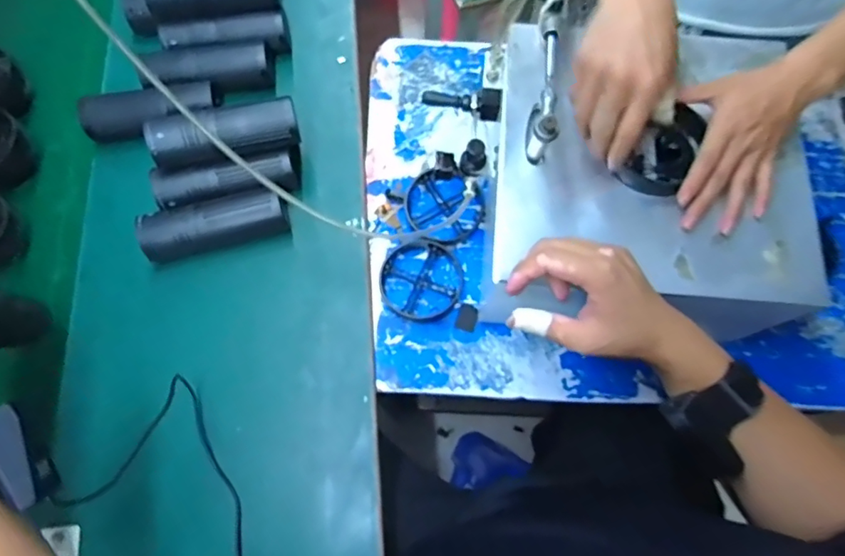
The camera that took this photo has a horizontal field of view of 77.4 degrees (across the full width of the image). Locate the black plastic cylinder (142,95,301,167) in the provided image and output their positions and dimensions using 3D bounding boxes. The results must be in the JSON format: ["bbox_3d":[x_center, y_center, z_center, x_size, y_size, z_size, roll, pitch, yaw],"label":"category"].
[{"bbox_3d":[-0.222,-0.165,0.590,0.160,0.043,0.056,-10,72,-5],"label":"black plastic cylinder"}]

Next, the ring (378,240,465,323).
[{"bbox_3d":[-0.003,0.003,0.639,0.102,0.018,0.098,0,72,-1],"label":"ring"}]

